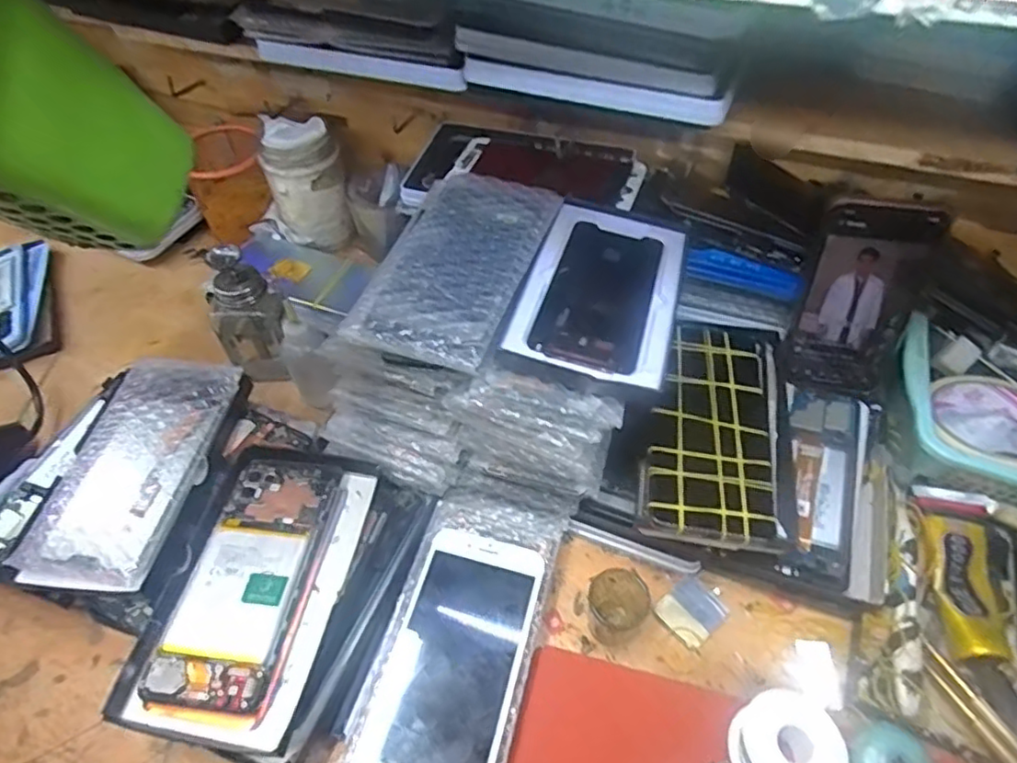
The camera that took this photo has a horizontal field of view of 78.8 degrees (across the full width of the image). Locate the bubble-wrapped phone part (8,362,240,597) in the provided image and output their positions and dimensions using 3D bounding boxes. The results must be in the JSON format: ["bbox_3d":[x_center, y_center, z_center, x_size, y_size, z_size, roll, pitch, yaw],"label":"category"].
[{"bbox_3d":[-0.270,0.062,0.449,0.095,0.025,0.174,6,52,7],"label":"bubble-wrapped phone part"}]

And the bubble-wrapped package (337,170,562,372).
[{"bbox_3d":[-0.032,-0.082,0.417,0.092,0.017,0.171,15,53,13],"label":"bubble-wrapped package"}]

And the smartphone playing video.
[{"bbox_3d":[0.254,-0.057,0.453,0.069,0.148,0.008,8,37,7],"label":"smartphone playing video"}]

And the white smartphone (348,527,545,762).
[{"bbox_3d":[-0.034,0.170,0.377,0.077,0.007,0.159,10,55,13],"label":"white smartphone"}]

